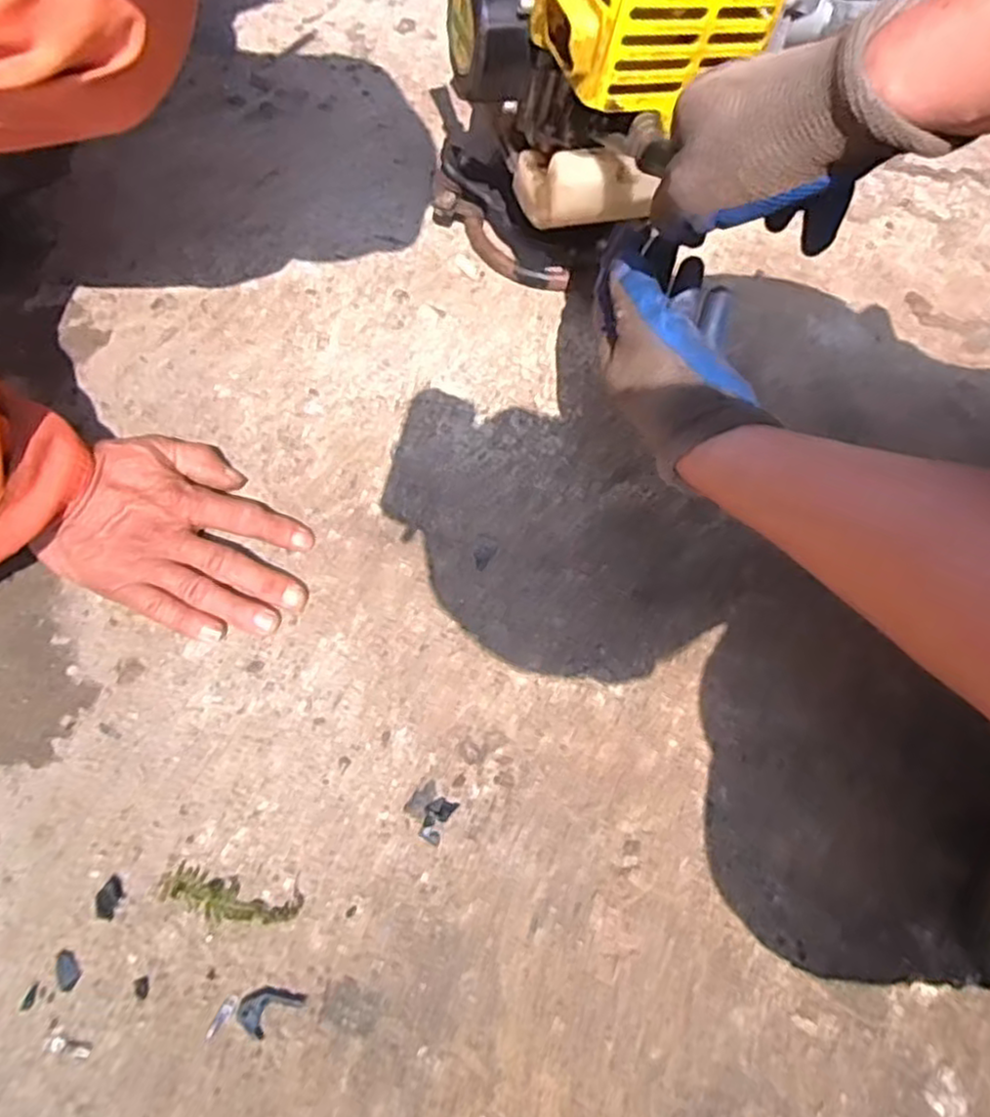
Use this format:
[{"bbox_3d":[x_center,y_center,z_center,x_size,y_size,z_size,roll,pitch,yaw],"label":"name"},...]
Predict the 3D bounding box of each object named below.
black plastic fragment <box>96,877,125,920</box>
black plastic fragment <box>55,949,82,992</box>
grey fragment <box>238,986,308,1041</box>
[{"bbox_3d":[-0.220,0.193,0.407,0.014,0.004,0.021,17,69,4],"label":"black plastic fragment"},{"bbox_3d":[-0.235,0.226,0.392,0.012,0.004,0.021,-22,72,-10],"label":"black plastic fragment"},{"bbox_3d":[-0.124,0.245,0.393,0.032,0.006,0.023,-35,74,-14],"label":"grey fragment"}]

